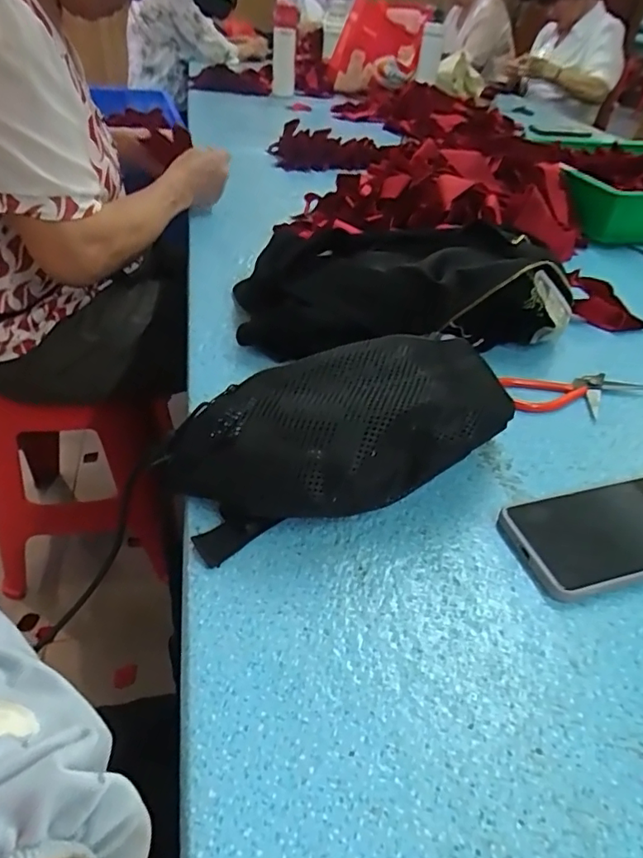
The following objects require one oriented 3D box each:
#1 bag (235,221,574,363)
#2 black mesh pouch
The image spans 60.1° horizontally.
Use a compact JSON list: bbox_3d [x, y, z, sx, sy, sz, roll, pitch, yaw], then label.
[{"bbox_3d":[0.088,-0.147,0.594,0.355,0.098,0.162,0,39,-4],"label":"bag"},{"bbox_3d":[0.029,0.003,0.397,0.262,0.090,0.116,-16,43,-23],"label":"black mesh pouch"}]

